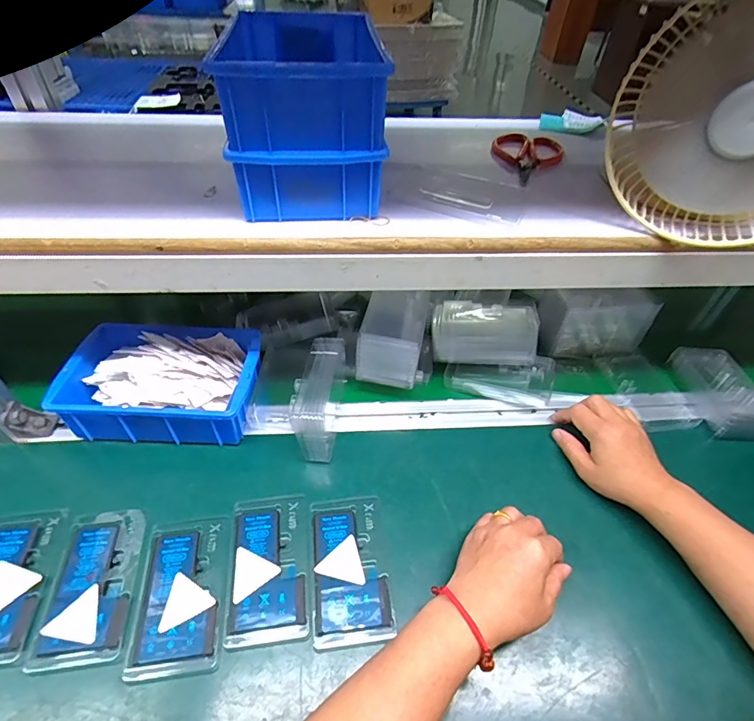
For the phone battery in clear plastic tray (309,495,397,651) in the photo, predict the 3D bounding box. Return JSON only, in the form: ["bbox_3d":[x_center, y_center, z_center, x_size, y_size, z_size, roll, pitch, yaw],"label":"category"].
[{"bbox_3d":[-0.027,0.190,0.415,0.070,0.010,0.126,-4,49,-8],"label":"phone battery in clear plastic tray"}]

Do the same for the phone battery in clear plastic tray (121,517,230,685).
[{"bbox_3d":[-0.173,0.205,0.392,0.074,0.006,0.127,-4,49,-8],"label":"phone battery in clear plastic tray"}]

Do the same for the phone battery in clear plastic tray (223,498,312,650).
[{"bbox_3d":[-0.100,0.189,0.411,0.073,0.006,0.127,-5,49,-8],"label":"phone battery in clear plastic tray"}]

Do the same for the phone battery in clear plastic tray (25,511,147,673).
[{"bbox_3d":[-0.253,0.197,0.395,0.071,0.004,0.127,-3,49,-7],"label":"phone battery in clear plastic tray"}]

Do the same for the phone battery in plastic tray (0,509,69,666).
[{"bbox_3d":[-0.331,0.197,0.391,0.074,0.005,0.126,-2,49,-6],"label":"phone battery in plastic tray"}]

